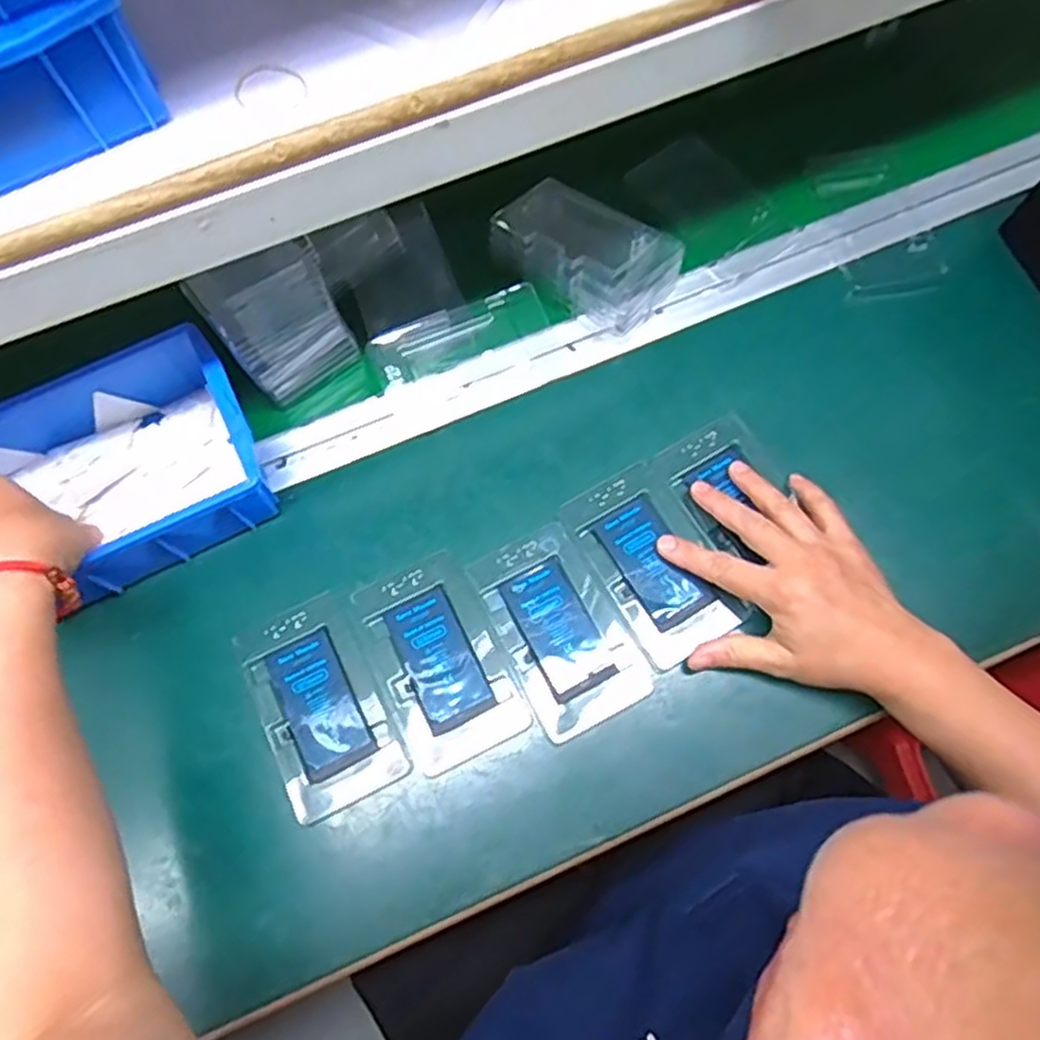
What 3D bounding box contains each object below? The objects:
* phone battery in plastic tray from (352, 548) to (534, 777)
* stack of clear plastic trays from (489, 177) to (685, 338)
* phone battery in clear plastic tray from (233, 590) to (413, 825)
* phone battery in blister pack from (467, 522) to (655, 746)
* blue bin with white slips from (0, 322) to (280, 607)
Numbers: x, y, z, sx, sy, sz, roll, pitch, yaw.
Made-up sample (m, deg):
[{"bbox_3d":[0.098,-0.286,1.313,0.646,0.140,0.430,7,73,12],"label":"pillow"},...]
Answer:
[{"bbox_3d":[-0.051,0.088,0.480,0.075,0.004,0.128,-26,71,-7],"label":"phone battery in plastic tray"},{"bbox_3d":[0.044,-0.202,0.562,0.139,0.047,0.080,34,77,11],"label":"stack of clear plastic trays"},{"bbox_3d":[-0.127,0.117,0.475,0.073,0.006,0.126,-25,71,-7],"label":"phone battery in clear plastic tray"},{"bbox_3d":[0.025,0.071,0.486,0.075,0.008,0.127,-28,72,-8],"label":"phone battery in blister pack"},{"bbox_3d":[-0.276,-0.033,0.493,0.197,0.071,0.145,-26,77,-8],"label":"blue bin with white slips"}]

